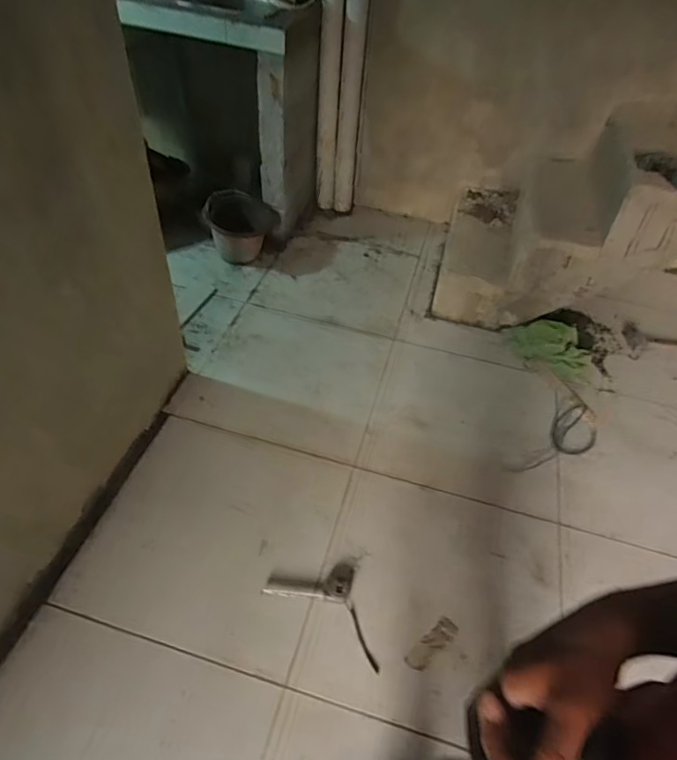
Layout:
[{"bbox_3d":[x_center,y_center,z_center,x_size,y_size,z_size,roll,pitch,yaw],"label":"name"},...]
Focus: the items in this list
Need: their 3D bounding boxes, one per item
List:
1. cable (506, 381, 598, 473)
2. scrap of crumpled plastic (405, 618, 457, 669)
[{"bbox_3d":[0.748,0.179,1.686,0.190,0.036,0.481,35,53,24],"label":"cable"},{"bbox_3d":[0.228,0.640,1.224,0.151,0.005,0.051,-31,58,-30],"label":"scrap of crumpled plastic"}]

